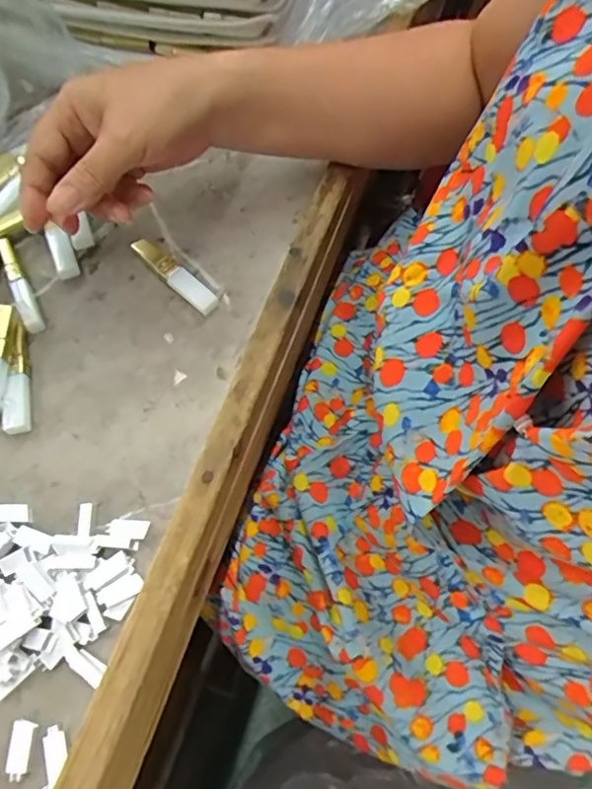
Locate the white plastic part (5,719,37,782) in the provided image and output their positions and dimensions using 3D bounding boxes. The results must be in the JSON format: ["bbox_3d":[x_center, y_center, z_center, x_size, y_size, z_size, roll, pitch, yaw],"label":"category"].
[{"bbox_3d":[-0.134,0.173,0.278,0.010,0.007,0.025,3,65,2],"label":"white plastic part"}]

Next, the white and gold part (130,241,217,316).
[{"bbox_3d":[-0.083,-0.081,0.387,0.069,0.014,0.015,39,71,16],"label":"white and gold part"}]

